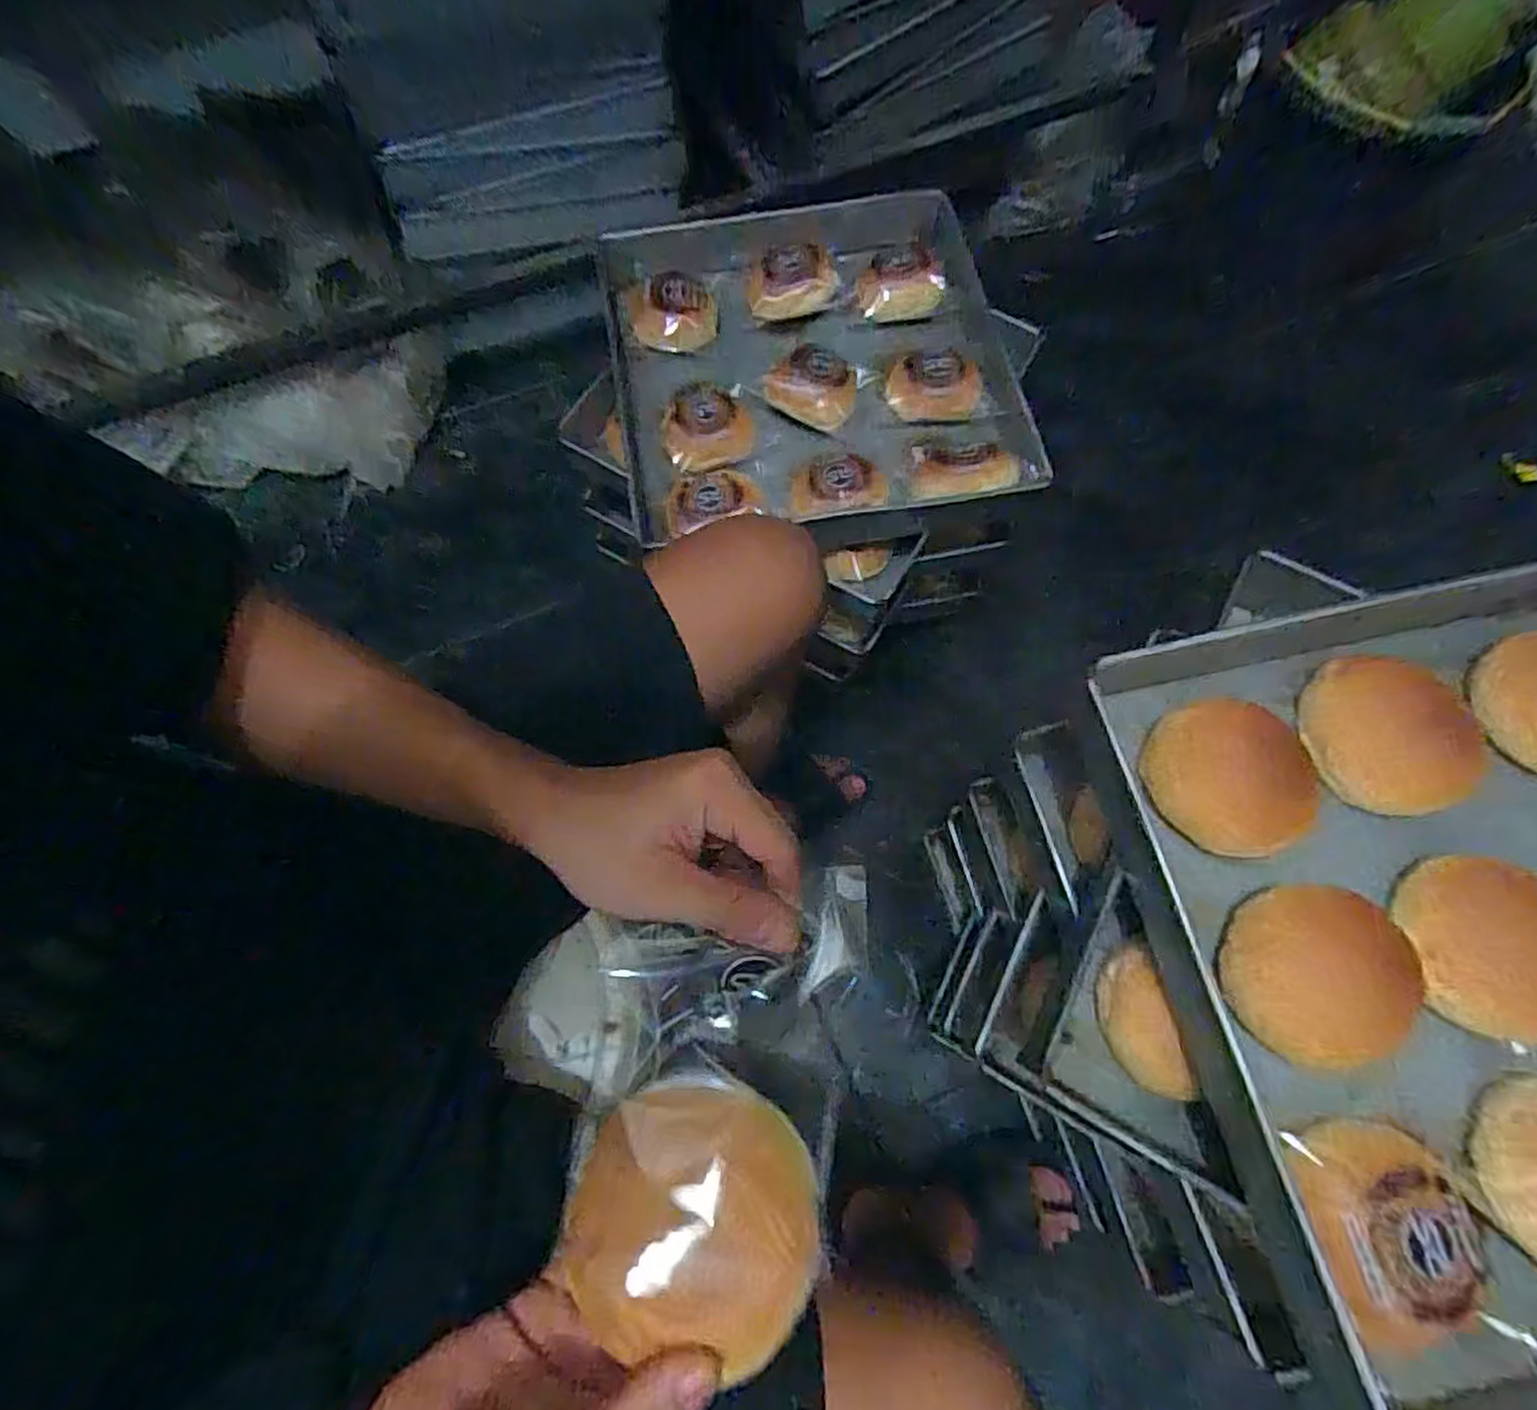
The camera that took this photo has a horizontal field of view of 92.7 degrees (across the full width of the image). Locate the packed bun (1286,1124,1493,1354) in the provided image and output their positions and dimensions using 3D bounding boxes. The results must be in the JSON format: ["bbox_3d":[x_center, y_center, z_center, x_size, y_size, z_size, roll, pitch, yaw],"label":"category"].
[{"bbox_3d":[0.313,0.264,0.369,0.078,0.037,0.088,-11,70,-3],"label":"packed bun"}]

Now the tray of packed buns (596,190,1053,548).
[{"bbox_3d":[0.046,-0.362,0.791,0.439,0.084,0.416,-6,66,0],"label":"tray of packed buns"}]

